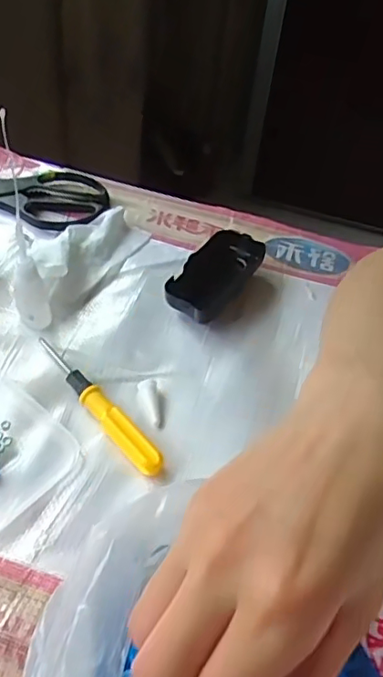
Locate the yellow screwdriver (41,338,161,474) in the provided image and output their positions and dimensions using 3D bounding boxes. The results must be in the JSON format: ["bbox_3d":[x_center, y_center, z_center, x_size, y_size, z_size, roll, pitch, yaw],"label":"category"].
[{"bbox_3d":[-0.070,0.046,0.416,0.016,0.016,0.142,-30,58,-29],"label":"yellow screwdriver"}]

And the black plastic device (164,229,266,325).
[{"bbox_3d":[0.020,-0.056,0.515,0.051,0.025,0.112,26,50,16],"label":"black plastic device"}]

